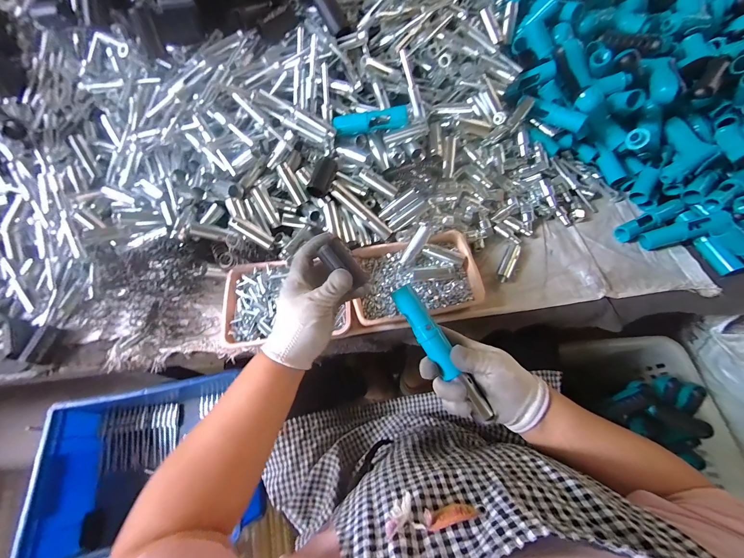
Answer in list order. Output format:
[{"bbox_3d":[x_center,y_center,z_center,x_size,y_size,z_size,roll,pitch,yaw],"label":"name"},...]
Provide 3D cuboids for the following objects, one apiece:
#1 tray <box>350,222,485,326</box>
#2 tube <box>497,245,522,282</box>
[{"bbox_3d":[0.068,-0.002,0.523,0.204,0.039,0.139,-13,65,-3],"label":"tray"},{"bbox_3d":[0.239,-0.032,0.547,0.020,0.022,0.077,25,69,13],"label":"tube"}]

